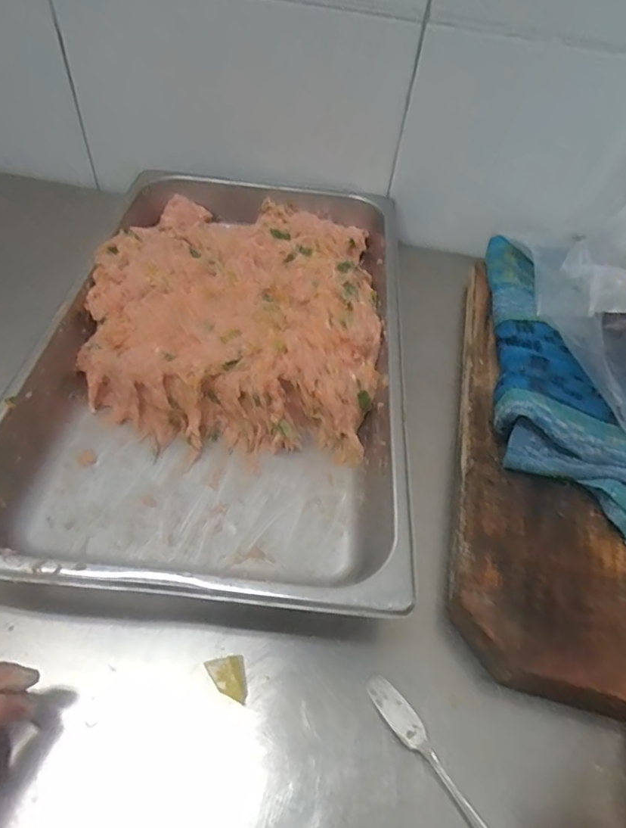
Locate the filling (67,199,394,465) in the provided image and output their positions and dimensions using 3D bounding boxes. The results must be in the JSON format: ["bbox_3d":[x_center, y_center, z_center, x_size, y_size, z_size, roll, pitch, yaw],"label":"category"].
[{"bbox_3d":[-0.076,-0.125,0.534,0.282,0.072,0.348,5,52,-2],"label":"filling"}]

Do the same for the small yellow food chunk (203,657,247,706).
[{"bbox_3d":[-0.057,0.176,0.336,0.025,0.006,0.028,-7,53,-11],"label":"small yellow food chunk"}]

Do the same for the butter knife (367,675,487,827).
[{"bbox_3d":[0.080,0.223,0.309,0.018,0.007,0.134,-27,59,-24],"label":"butter knife"}]

